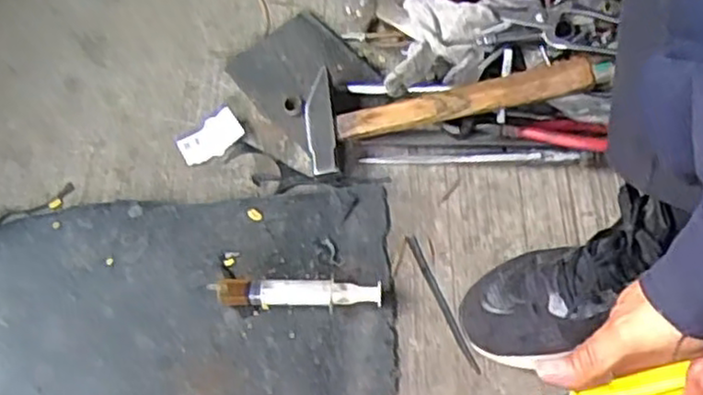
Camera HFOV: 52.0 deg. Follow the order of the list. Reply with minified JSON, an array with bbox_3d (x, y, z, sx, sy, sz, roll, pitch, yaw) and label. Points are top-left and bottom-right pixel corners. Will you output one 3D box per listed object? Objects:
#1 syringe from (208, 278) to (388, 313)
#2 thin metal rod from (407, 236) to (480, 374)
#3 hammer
[{"bbox_3d":[-0.046,0.080,0.613,0.141,0.021,0.026,-3,62,2],"label":"syringe"},{"bbox_3d":[0.078,0.089,0.627,0.010,0.007,0.136,-20,62,-7],"label":"thin metal rod"},{"bbox_3d":[0.095,-0.092,0.670,0.282,0.036,0.100,-11,61,10],"label":"hammer"}]

